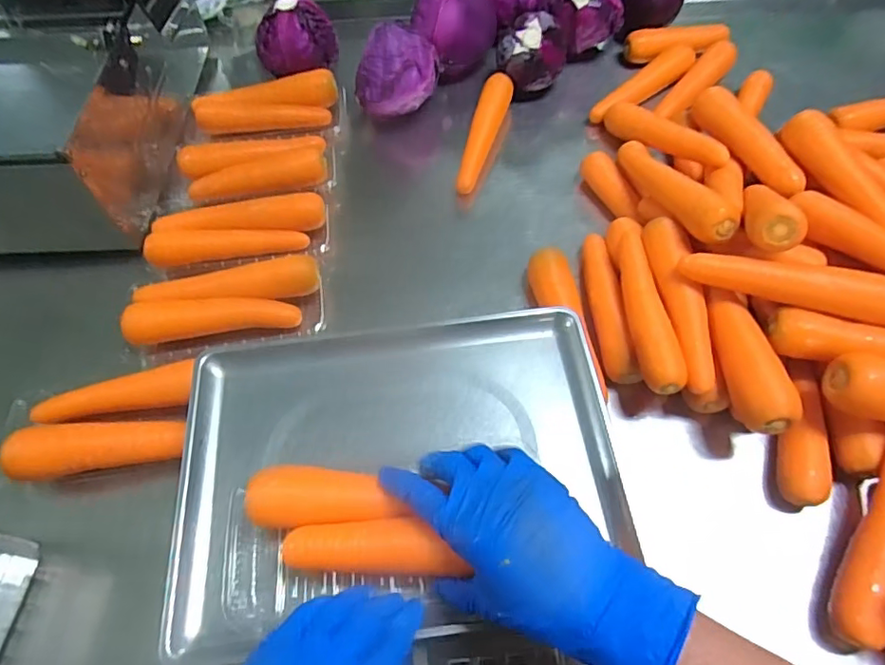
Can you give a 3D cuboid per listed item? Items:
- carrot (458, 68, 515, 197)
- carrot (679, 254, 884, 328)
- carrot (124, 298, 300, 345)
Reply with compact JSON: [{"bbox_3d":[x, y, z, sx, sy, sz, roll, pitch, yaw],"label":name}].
[{"bbox_3d":[0.061,-0.280,0.775,0.042,0.031,0.224,12,61,9],"label":"carrot"},{"bbox_3d":[0.334,-0.040,0.523,0.204,0.044,0.046,12,61,9],"label":"carrot"},{"bbox_3d":[-0.250,-0.016,0.594,0.175,0.040,0.033,-7,60,-2],"label":"carrot"}]

